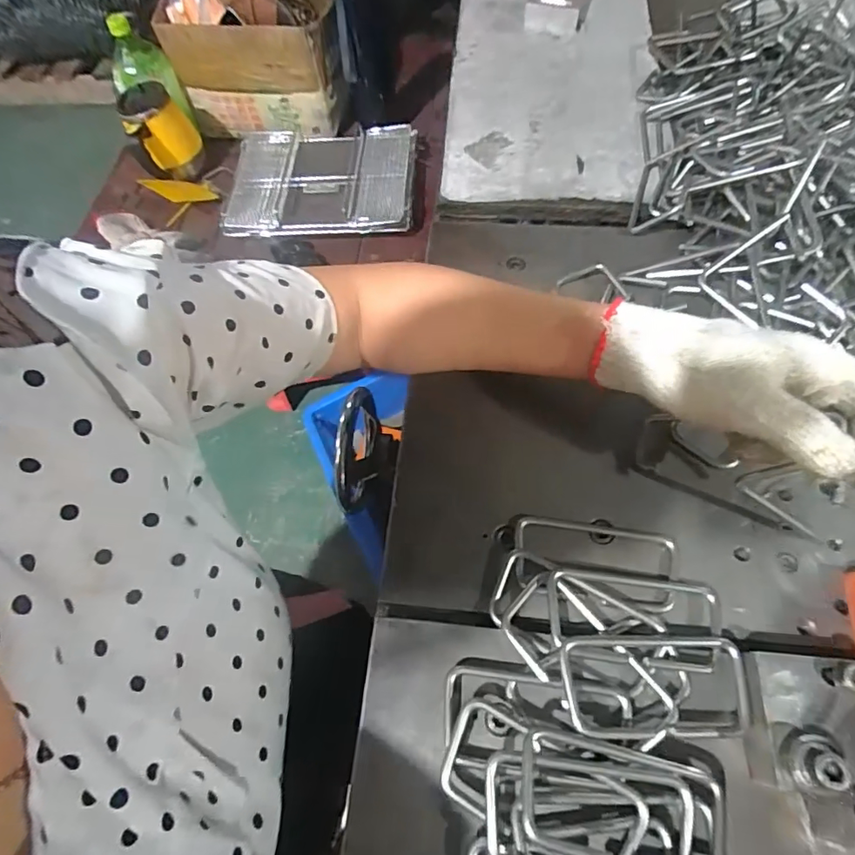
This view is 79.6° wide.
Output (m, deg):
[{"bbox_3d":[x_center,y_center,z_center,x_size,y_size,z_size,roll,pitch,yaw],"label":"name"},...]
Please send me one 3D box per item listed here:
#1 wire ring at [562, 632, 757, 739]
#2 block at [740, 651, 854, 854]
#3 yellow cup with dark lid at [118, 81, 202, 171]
[{"bbox_3d":[0.128,0.145,0.290,0.101,0.007,0.053,-1,64,0],"label":"wire ring"},{"bbox_3d":[0.210,0.174,0.266,0.081,0.043,0.099,7,63,8],"label":"block"},{"bbox_3d":[-0.465,-0.528,0.892,0.103,0.084,0.120,-27,64,-10],"label":"yellow cup with dark lid"}]

